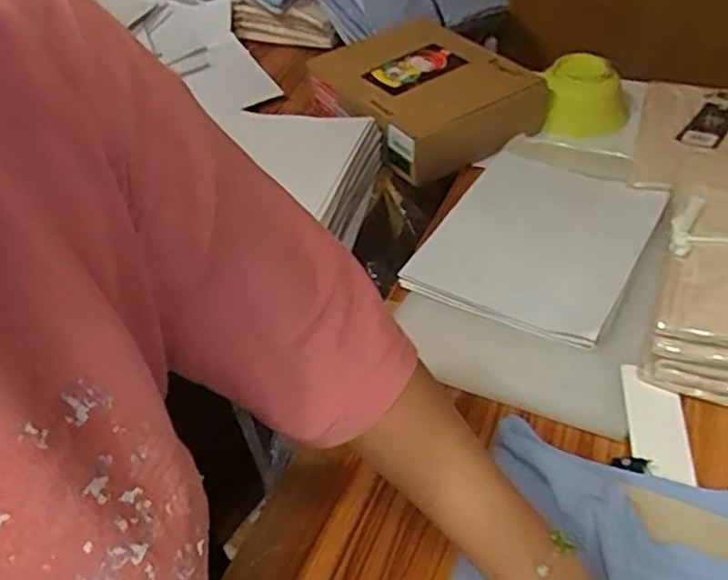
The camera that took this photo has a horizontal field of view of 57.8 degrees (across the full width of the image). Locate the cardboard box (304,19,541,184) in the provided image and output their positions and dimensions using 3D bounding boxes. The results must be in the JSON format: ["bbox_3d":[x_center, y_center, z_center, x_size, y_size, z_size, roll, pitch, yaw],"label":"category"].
[{"bbox_3d":[0.075,-0.268,0.888,0.209,0.085,0.268,-24,46,-18],"label":"cardboard box"}]

